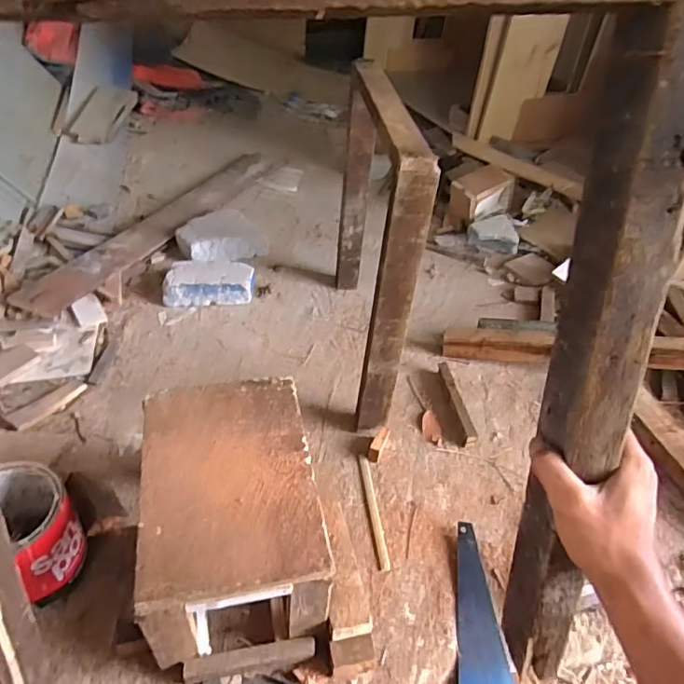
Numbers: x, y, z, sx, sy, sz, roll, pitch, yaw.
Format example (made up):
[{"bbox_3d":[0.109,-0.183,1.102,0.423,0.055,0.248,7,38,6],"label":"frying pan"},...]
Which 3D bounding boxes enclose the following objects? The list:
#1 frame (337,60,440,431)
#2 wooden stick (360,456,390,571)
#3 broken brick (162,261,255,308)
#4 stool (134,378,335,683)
[{"bbox_3d":[0.061,-0.194,1.068,0.070,0.537,0.504,-1,41,-7],"label":"frame"},{"bbox_3d":[0.056,0.287,0.937,0.018,0.005,0.222,-2,41,-8],"label":"wooden stick"},{"bbox_3d":[-0.324,-0.144,1.332,0.212,0.079,0.097,-3,41,-9],"label":"broken brick"},{"bbox_3d":[-0.155,0.256,0.782,0.216,0.217,0.329,-5,42,-12],"label":"stool"}]

